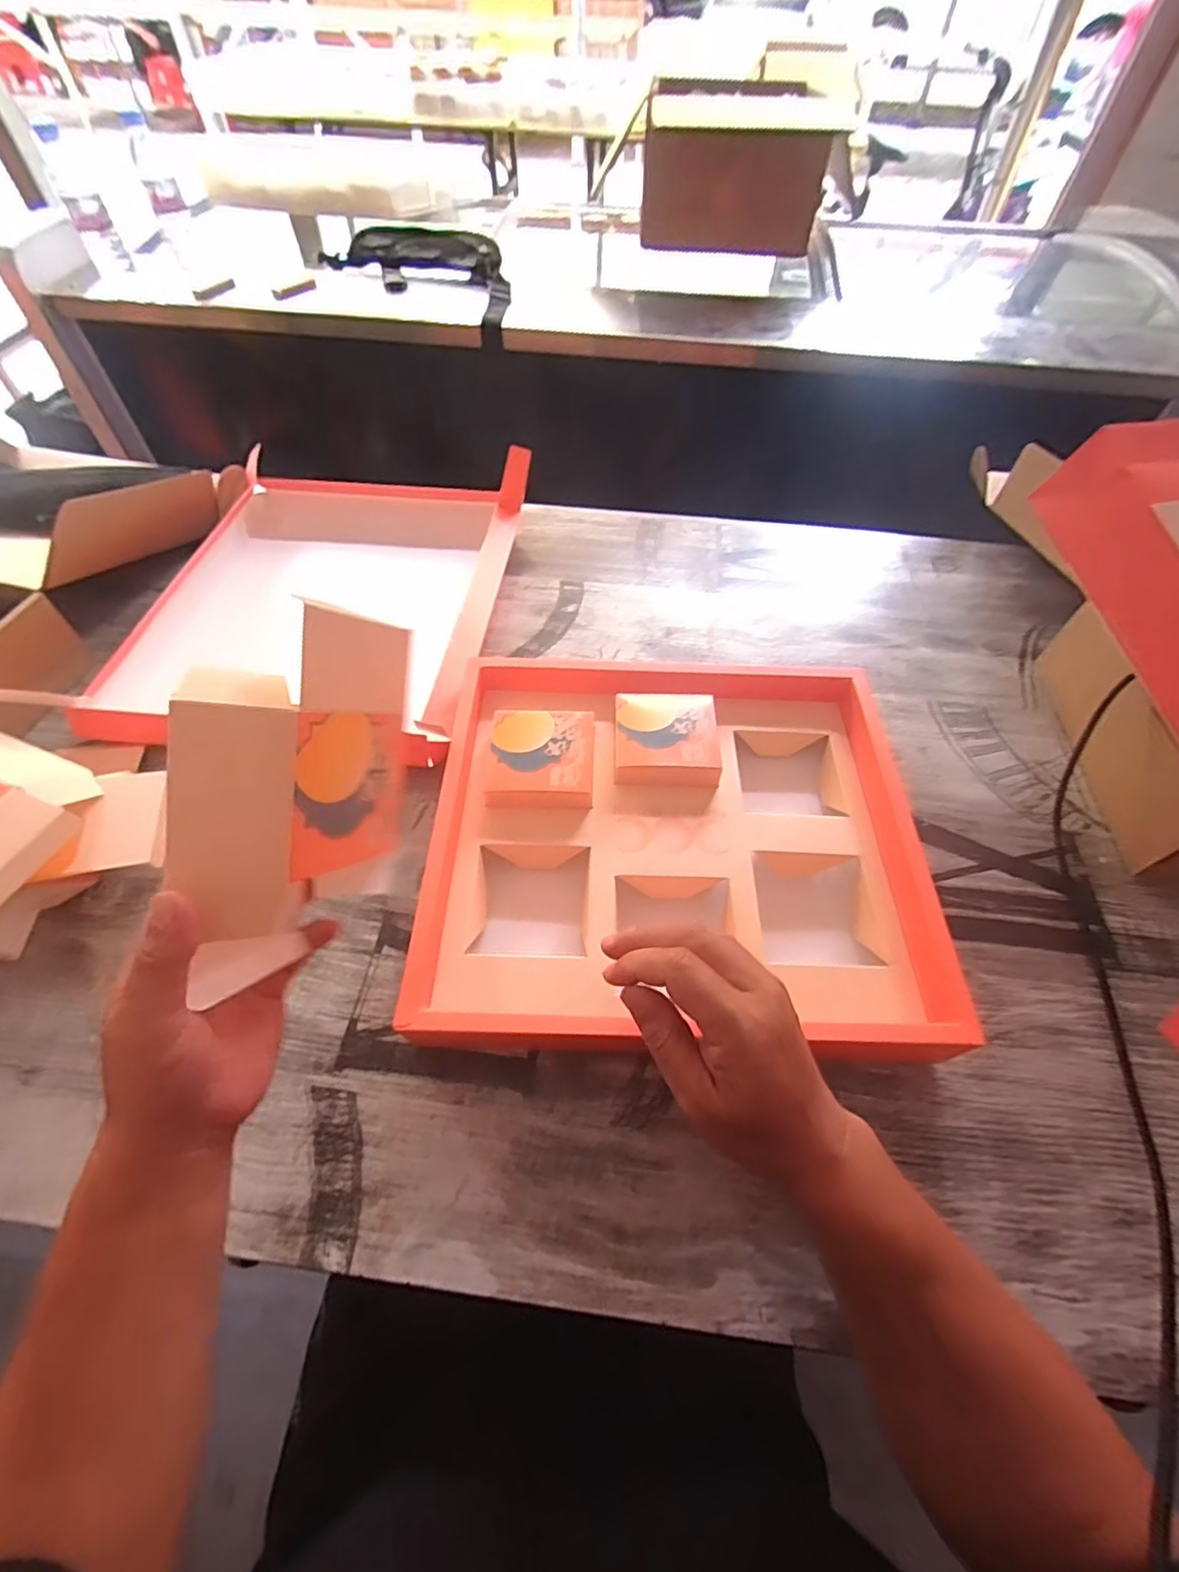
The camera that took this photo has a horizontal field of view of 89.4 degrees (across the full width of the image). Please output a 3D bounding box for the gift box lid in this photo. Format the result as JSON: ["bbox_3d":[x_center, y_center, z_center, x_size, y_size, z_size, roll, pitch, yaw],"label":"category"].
[{"bbox_3d":[-0.267,-0.205,0.636,0.360,0.062,0.430,5,55,3],"label":"gift box lid"}]

